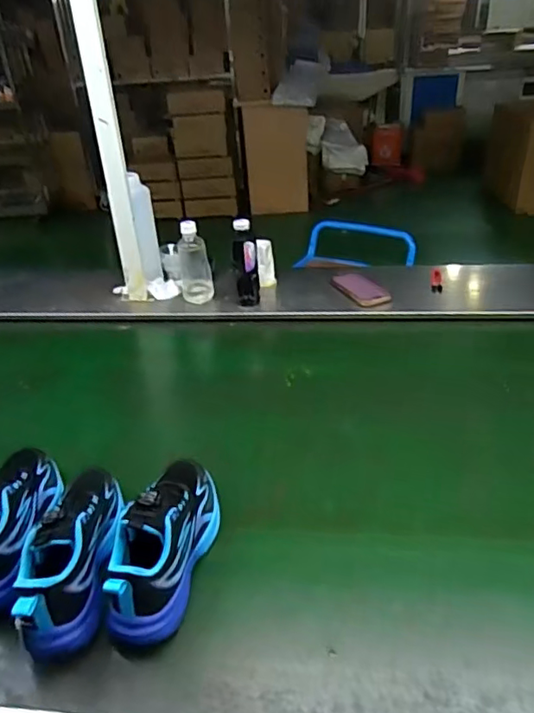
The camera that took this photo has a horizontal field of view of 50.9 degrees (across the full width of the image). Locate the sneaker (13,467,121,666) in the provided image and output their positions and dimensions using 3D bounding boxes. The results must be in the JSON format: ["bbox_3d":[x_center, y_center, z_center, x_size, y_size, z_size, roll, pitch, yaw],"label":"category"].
[{"bbox_3d":[-0.220,0.217,0.645,0.076,0.117,0.229,-2,31,0],"label":"sneaker"}]

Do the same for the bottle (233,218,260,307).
[{"bbox_3d":[-0.041,-0.178,1.156,0.048,0.197,0.046,-2,31,-1],"label":"bottle"}]

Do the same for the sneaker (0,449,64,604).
[{"bbox_3d":[-0.311,0.179,0.674,0.090,0.090,0.217,-7,31,-9],"label":"sneaker"}]

